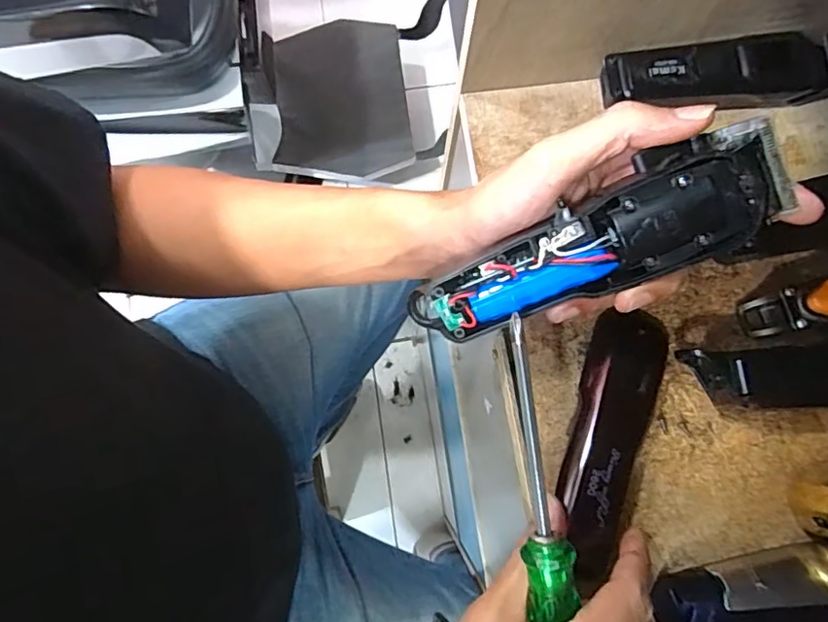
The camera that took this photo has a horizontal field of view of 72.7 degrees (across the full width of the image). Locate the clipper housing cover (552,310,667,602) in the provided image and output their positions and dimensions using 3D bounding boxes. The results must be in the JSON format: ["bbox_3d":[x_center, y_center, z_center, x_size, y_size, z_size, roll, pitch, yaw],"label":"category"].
[{"bbox_3d":[0.107,0.065,0.306,0.039,0.017,0.139,17,74,3],"label":"clipper housing cover"}]

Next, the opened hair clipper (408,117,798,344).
[{"bbox_3d":[0.081,-0.033,0.267,0.169,0.034,0.049,-24,108,18],"label":"opened hair clipper"}]

